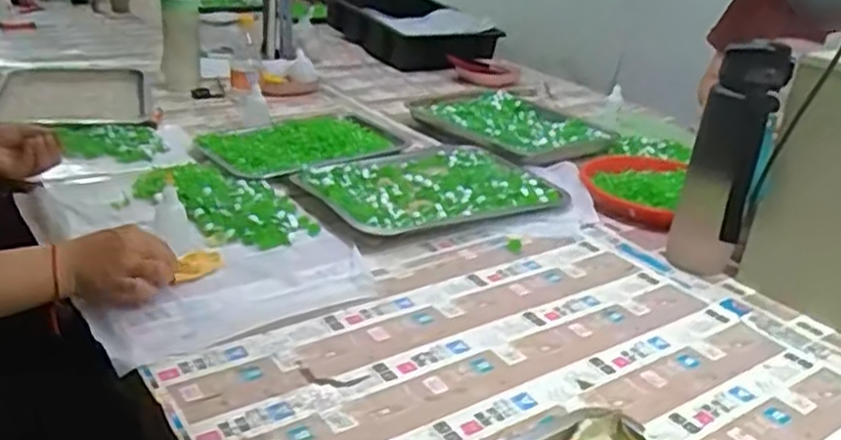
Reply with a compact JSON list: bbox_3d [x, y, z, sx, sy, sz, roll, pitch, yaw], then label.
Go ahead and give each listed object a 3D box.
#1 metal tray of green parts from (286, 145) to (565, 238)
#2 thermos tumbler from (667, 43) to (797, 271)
[{"bbox_3d":[0.018,-0.056,1.066,0.326,0.026,0.272,-9,27,-28],"label":"metal tray of green parts"},{"bbox_3d":[0.352,-0.060,0.853,0.084,0.270,0.068,12,24,18],"label":"thermos tumbler"}]

